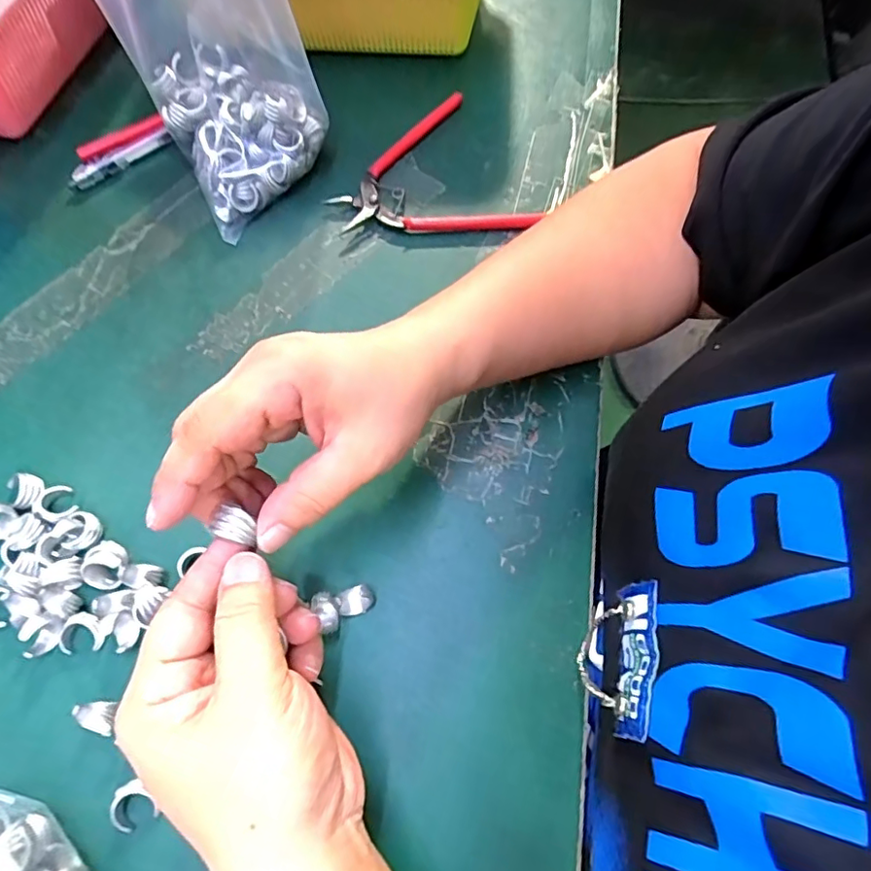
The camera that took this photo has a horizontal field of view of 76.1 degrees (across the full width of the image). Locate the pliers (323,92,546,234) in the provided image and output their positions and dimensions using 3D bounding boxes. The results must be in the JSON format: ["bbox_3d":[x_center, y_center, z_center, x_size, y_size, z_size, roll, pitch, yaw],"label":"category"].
[{"bbox_3d":[-0.010,-0.172,0.380,0.121,0.011,0.127,-25,68,-10],"label":"pliers"}]

